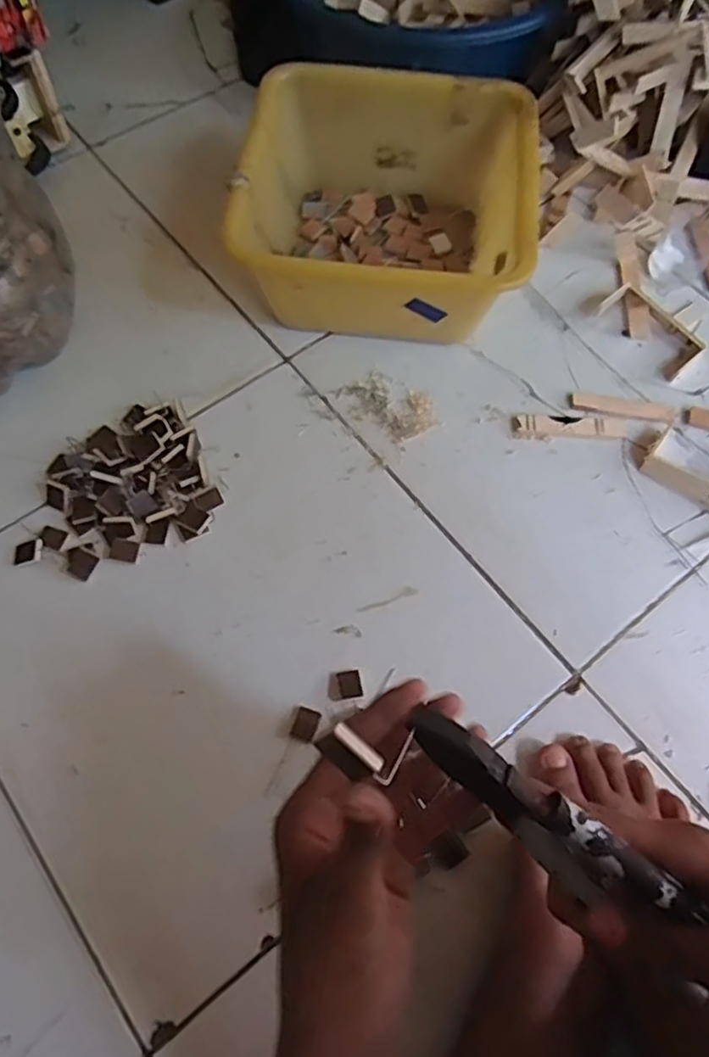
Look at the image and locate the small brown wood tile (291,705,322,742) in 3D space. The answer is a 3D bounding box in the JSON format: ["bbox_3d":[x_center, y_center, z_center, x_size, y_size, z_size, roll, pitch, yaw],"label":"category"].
[{"bbox_3d":[-0.037,0.150,0.514,0.019,0.005,0.023,15,66,6],"label":"small brown wood tile"}]

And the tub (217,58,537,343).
[{"bbox_3d":[0.030,-0.311,0.663,0.263,0.125,0.250,6,65,1],"label":"tub"}]

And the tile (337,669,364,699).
[{"bbox_3d":[-0.004,0.122,0.526,0.018,0.007,0.022,-8,66,-5],"label":"tile"}]

